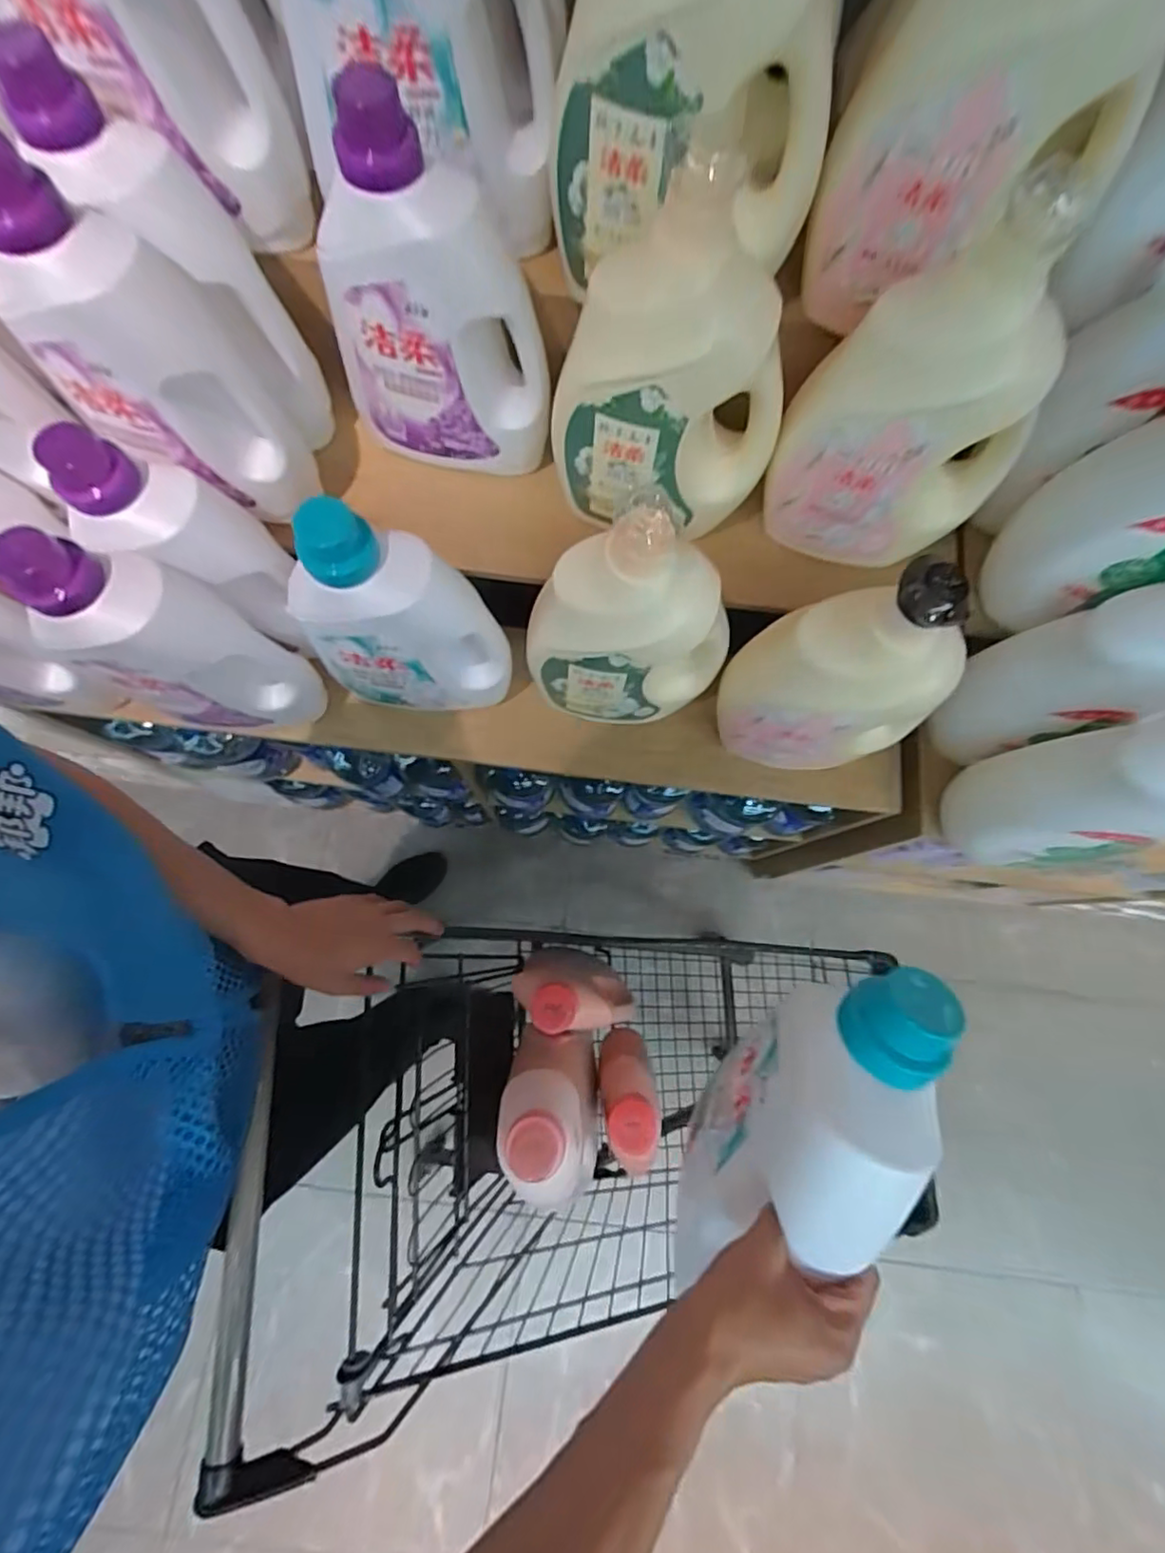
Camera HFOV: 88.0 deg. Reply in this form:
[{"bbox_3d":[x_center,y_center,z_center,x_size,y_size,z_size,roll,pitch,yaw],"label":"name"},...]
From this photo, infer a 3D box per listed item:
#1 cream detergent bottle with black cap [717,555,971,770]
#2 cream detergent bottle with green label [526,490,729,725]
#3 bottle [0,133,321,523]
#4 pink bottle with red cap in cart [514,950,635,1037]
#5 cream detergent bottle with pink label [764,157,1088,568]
[{"bbox_3d":[0.273,-0.099,0.637,0.221,0.330,0.108,18,77,2],"label":"cream detergent bottle with black cap"},{"bbox_3d":[0.051,-0.162,0.649,0.227,0.317,0.111,-4,77,-3],"label":"cream detergent bottle with green label"},{"bbox_3d":[-0.405,-0.388,0.573,0.197,0.294,0.130,30,78,5],"label":"bottle"},{"bbox_3d":[-0.009,0.312,0.883,0.167,0.244,0.093,7,77,0],"label":"pink bottle with red cap in cart"},{"bbox_3d":[0.324,-0.347,0.576,0.228,0.316,0.102,13,77,1],"label":"cream detergent bottle with pink label"}]

